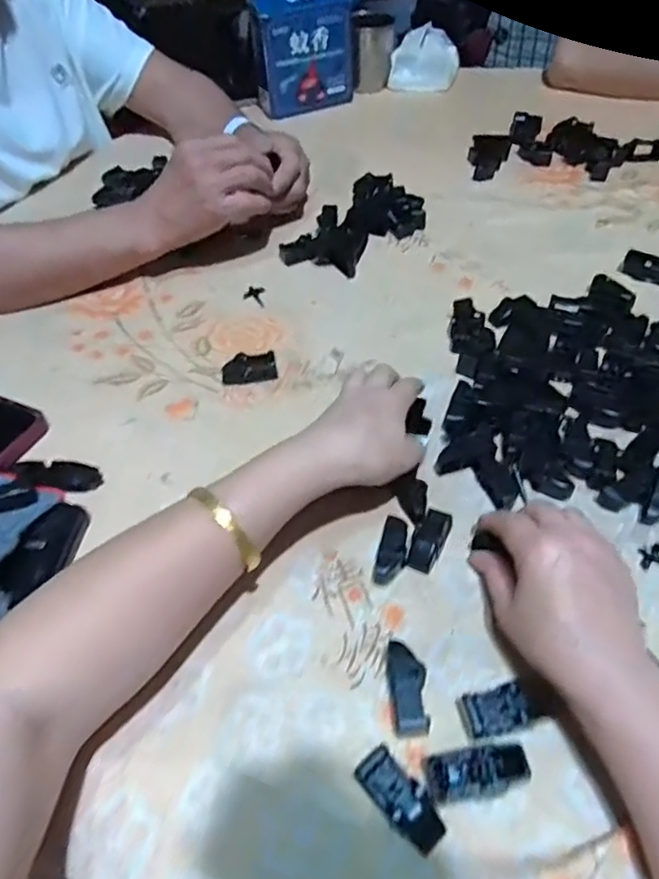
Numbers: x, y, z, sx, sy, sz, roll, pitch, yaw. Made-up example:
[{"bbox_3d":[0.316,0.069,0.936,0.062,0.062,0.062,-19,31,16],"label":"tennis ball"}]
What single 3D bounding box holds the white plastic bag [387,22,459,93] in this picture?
[{"bbox_3d":[0.153,-0.614,0.976,0.107,0.065,0.092,4,49,9],"label":"white plastic bag"}]

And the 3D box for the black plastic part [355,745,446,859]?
[{"bbox_3d":[0.036,0.182,0.306,0.020,0.016,0.048,-33,53,-24],"label":"black plastic part"}]

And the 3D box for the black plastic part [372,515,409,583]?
[{"bbox_3d":[0.042,0.072,0.398,0.018,0.014,0.045,5,52,21],"label":"black plastic part"}]

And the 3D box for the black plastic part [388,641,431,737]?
[{"bbox_3d":[0.044,0.140,0.341,0.020,0.021,0.045,-1,47,3],"label":"black plastic part"}]

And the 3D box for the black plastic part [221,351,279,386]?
[{"bbox_3d":[-0.070,-0.062,0.529,0.047,0.014,0.025,-5,47,-1],"label":"black plastic part"}]

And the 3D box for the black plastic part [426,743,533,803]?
[{"bbox_3d":[0.075,0.171,0.311,0.049,0.020,0.022,-7,47,-2],"label":"black plastic part"}]

